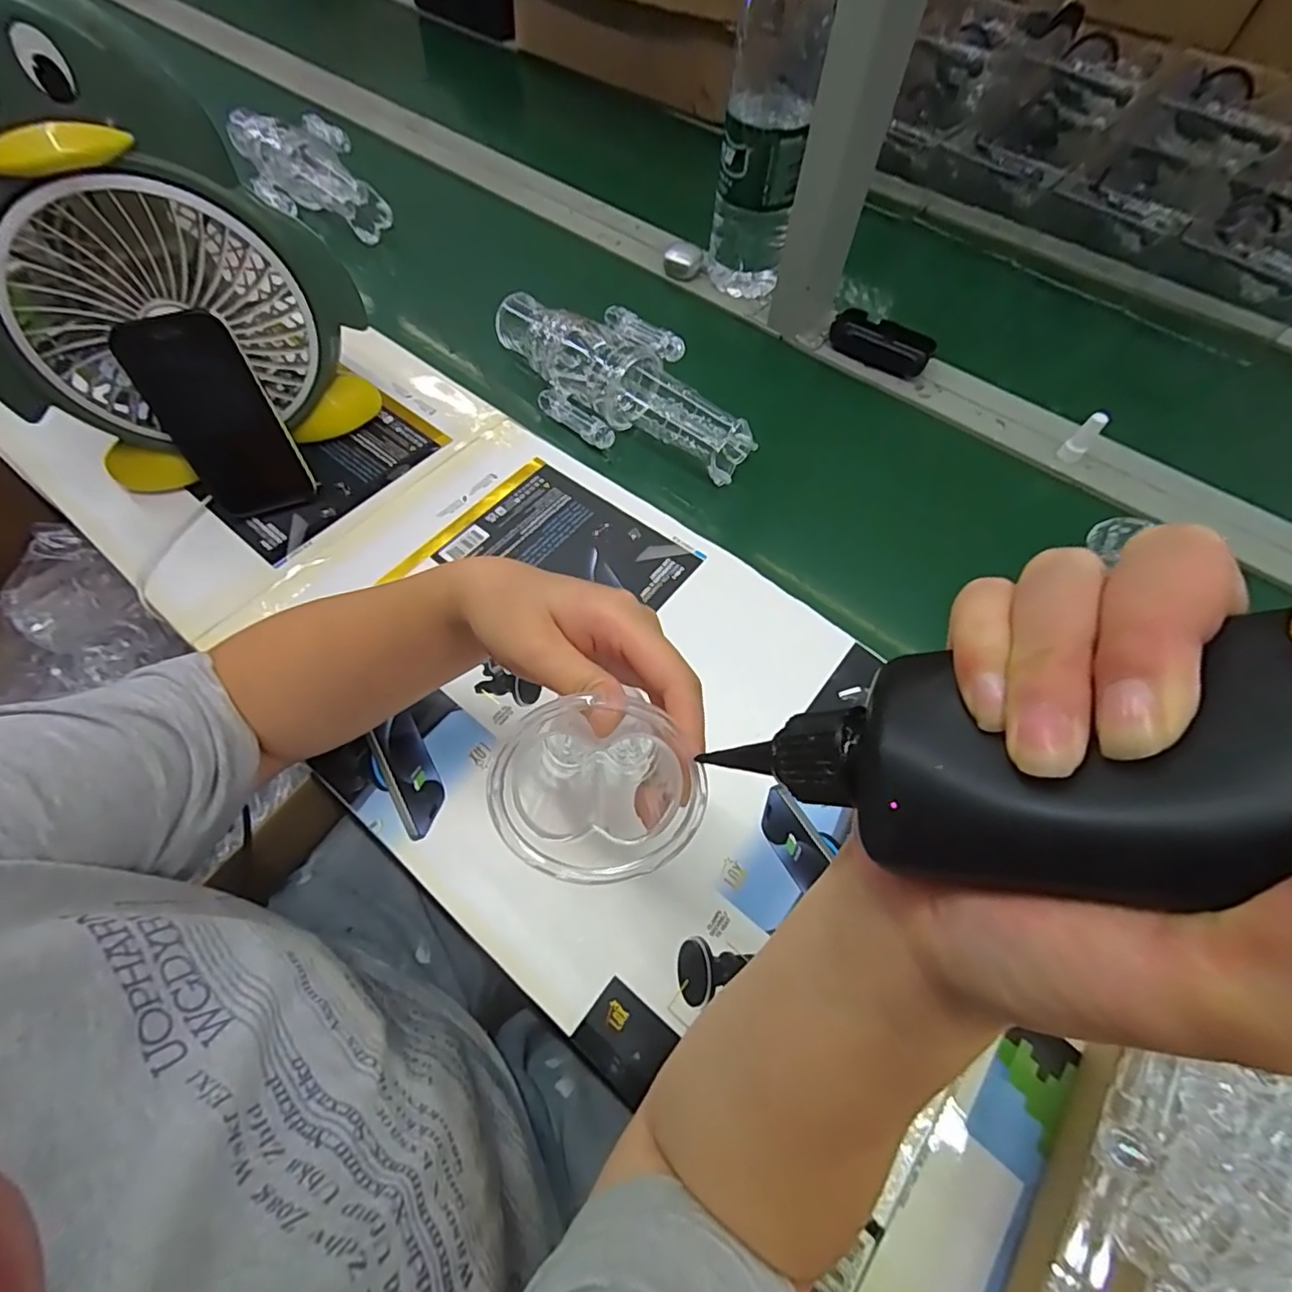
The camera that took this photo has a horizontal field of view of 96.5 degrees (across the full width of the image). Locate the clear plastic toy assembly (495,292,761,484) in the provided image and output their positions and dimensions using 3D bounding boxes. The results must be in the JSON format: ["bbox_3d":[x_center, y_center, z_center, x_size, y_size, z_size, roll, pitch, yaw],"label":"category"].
[{"bbox_3d":[-0.032,-0.259,0.559,0.112,0.062,0.294,-40,70,-20],"label":"clear plastic toy assembly"}]

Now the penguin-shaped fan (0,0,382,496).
[{"bbox_3d":[-0.372,-0.270,0.432,0.258,0.284,0.110,-20,64,-12],"label":"penguin-shaped fan"}]

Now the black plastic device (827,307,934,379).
[{"bbox_3d":[0.262,-0.339,0.642,0.110,0.025,0.044,27,64,12],"label":"black plastic device"}]

